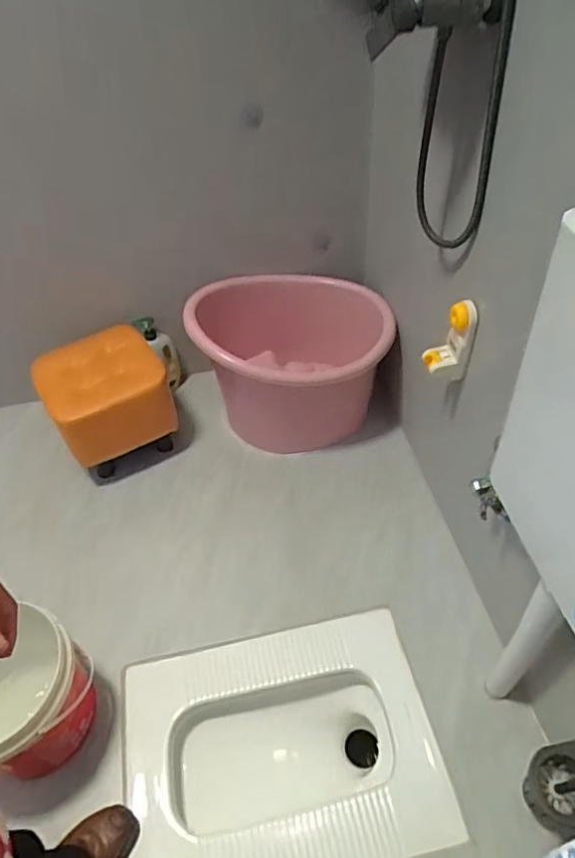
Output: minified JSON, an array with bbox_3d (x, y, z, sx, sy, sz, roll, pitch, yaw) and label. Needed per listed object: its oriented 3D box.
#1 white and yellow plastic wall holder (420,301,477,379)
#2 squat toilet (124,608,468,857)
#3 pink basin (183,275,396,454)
[{"bbox_3d":[0.311,-0.169,1.111,0.082,0.188,0.031,3,49,11],"label":"white and yellow plastic wall holder"},{"bbox_3d":[-0.008,0.686,1.197,0.595,0.198,0.446,-13,48,-3],"label":"squat toilet"},{"bbox_3d":[0.018,-0.209,1.616,0.506,0.357,0.506,-4,48,4],"label":"pink basin"}]

